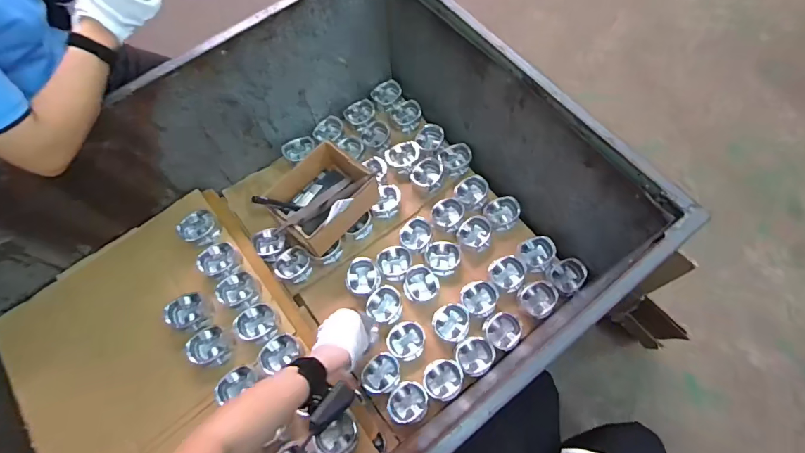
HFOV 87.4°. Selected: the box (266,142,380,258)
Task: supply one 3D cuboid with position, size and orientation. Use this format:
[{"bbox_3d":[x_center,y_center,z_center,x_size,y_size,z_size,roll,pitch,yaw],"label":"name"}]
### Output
[{"bbox_3d":[-0.172,-0.061,0.905,0.155,0.105,0.204,33,72,16],"label":"box"}]

